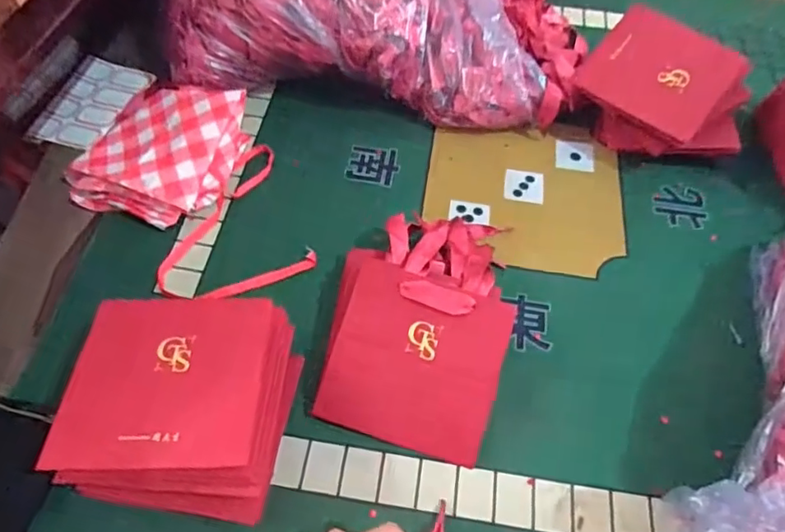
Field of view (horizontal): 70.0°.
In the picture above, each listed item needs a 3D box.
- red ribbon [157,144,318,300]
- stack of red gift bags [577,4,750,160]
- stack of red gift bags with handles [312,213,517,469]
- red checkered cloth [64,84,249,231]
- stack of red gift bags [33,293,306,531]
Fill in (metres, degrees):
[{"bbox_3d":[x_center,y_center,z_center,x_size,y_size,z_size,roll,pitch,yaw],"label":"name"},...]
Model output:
[{"bbox_3d":[-0.172,-0.043,0.573,0.145,0.015,0.174,-19,60,-15],"label":"red ribbon"},{"bbox_3d":[0.303,-0.189,0.625,0.179,0.091,0.131,33,61,17],"label":"stack of red gift bags"},{"bbox_3d":[0.027,0.039,0.503,0.154,0.058,0.229,14,57,5],"label":"stack of red gift bags with handles"},{"bbox_3d":[-0.244,-0.123,0.585,0.151,0.059,0.151,16,58,6],"label":"red checkered cloth"},{"bbox_3d":[-0.161,0.101,0.432,0.153,0.068,0.161,7,57,1],"label":"stack of red gift bags"}]

